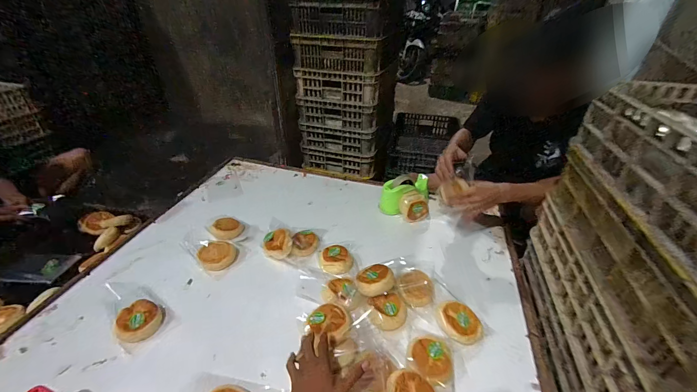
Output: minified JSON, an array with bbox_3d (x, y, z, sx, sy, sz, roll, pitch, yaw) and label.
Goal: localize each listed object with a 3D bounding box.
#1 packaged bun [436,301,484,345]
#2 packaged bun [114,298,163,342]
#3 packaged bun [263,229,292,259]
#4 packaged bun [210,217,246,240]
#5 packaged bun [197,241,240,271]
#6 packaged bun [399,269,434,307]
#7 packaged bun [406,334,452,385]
[{"bbox_3d":[0.262,0.296,0.697,0.102,0.039,0.083,4,34,8],"label":"packaged bun"},{"bbox_3d":[-0.503,0.301,0.716,0.094,0.038,0.090,21,40,30],"label":"packaged bun"},{"bbox_3d":[-0.215,0.147,0.900,0.088,0.054,0.095,-12,35,-15],"label":"packaged bun"},{"bbox_3d":[-0.398,0.103,0.975,0.080,0.033,0.086,-1,34,1],"label":"packaged bun"},{"bbox_3d":[-0.378,0.176,0.873,0.106,0.051,0.090,-22,39,-27],"label":"packaged bun"},{"bbox_3d":[0.175,0.245,0.777,0.090,0.037,0.097,8,35,14],"label":"packaged bun"},{"bbox_3d":[0.174,0.347,0.630,0.093,0.039,0.083,21,40,29],"label":"packaged bun"}]

